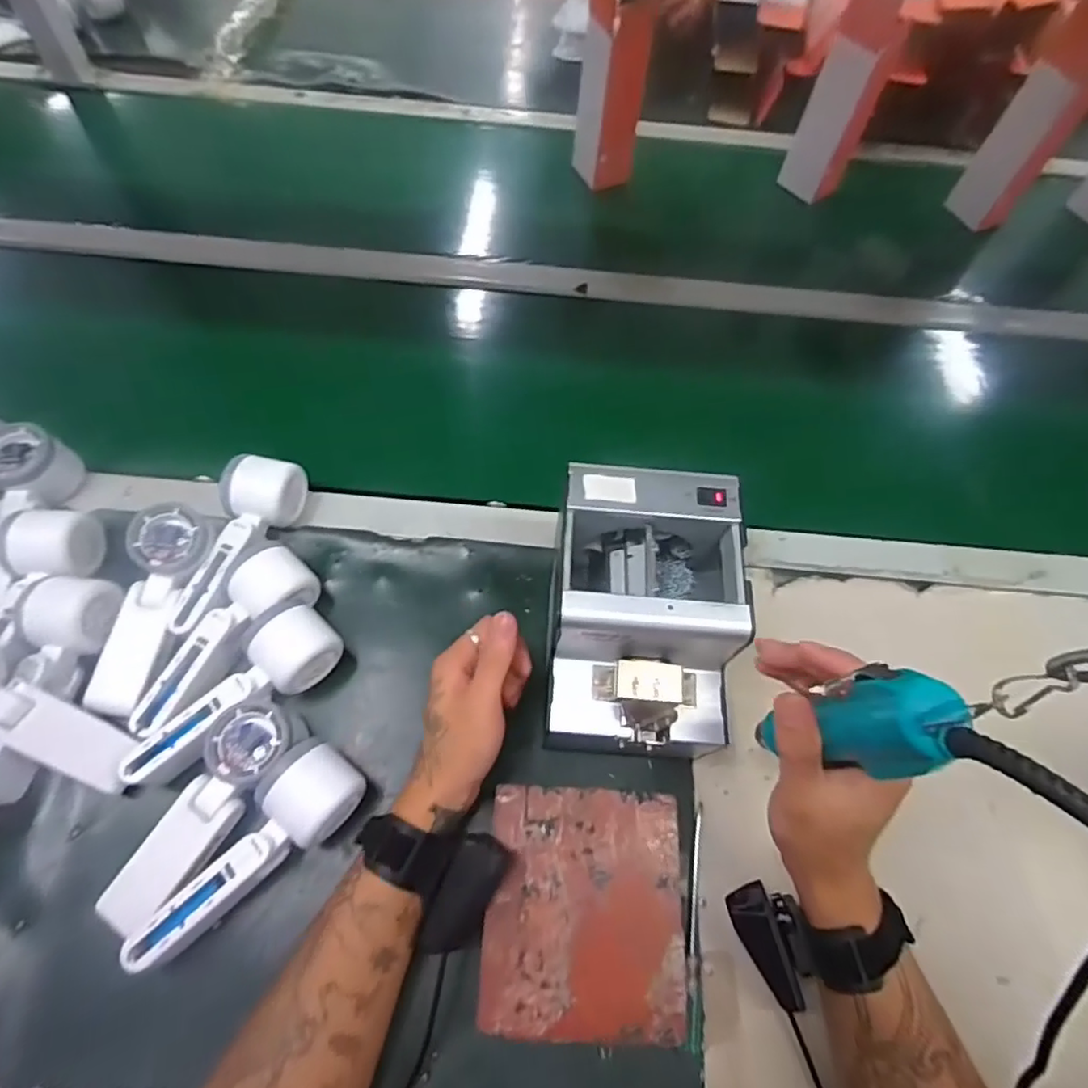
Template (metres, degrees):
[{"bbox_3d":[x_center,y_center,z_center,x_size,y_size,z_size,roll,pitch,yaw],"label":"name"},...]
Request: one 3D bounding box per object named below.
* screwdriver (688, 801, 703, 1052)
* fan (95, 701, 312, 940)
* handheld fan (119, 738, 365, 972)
[{"bbox_3d":[0.110,0.268,0.438,0.009,0.004,0.151,10,62,2],"label":"screwdriver"},{"bbox_3d":[-0.243,0.188,0.437,0.054,0.056,0.161,34,65,14],"label":"fan"},{"bbox_3d":[-0.201,0.217,0.422,0.058,0.058,0.167,37,66,15],"label":"handheld fan"}]

